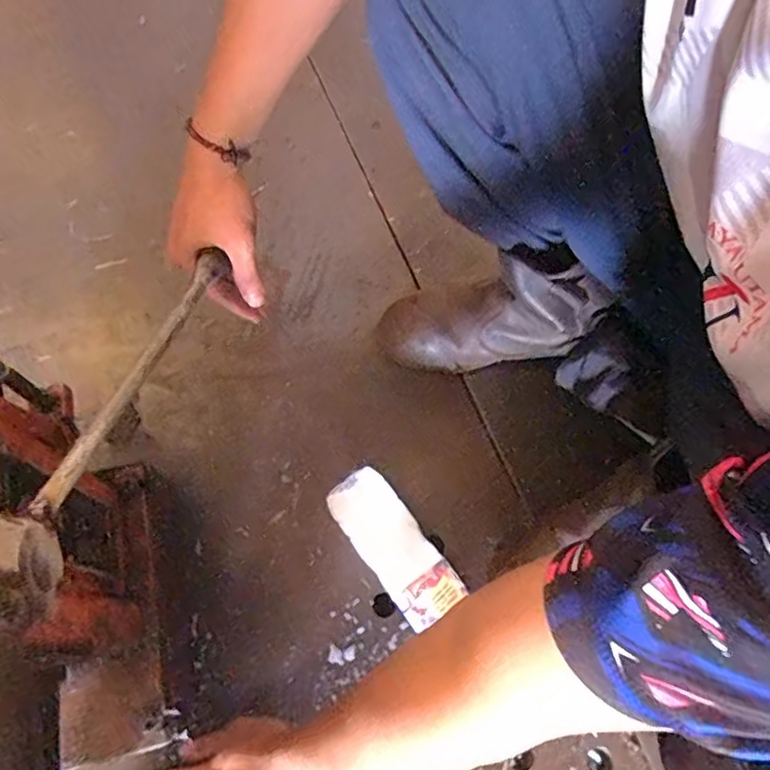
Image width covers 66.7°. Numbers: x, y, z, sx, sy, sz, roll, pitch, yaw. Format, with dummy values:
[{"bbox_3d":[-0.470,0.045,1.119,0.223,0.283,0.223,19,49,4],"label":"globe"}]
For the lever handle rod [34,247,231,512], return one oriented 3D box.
[{"bbox_3d":[-0.161,-0.018,0.395,0.013,0.016,0.247,11,44,2],"label":"lever handle rod"}]

